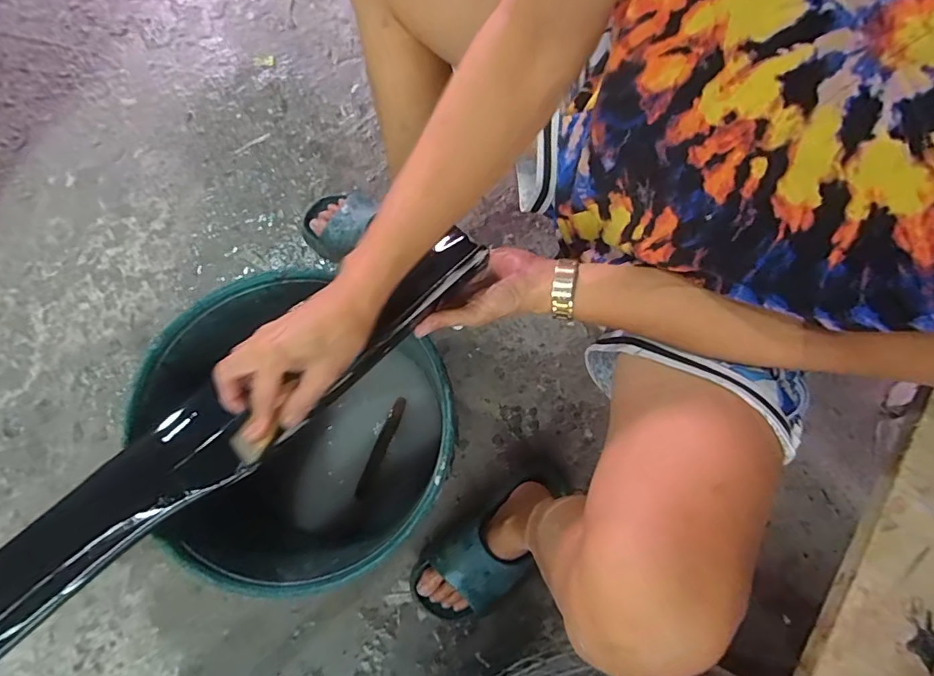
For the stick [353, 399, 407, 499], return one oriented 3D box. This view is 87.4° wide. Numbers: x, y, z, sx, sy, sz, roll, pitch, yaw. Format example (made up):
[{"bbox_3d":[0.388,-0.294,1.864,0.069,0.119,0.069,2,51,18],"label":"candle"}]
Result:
[{"bbox_3d":[-0.116,0.146,0.662,0.020,0.012,0.139,22,78,3],"label":"stick"}]

